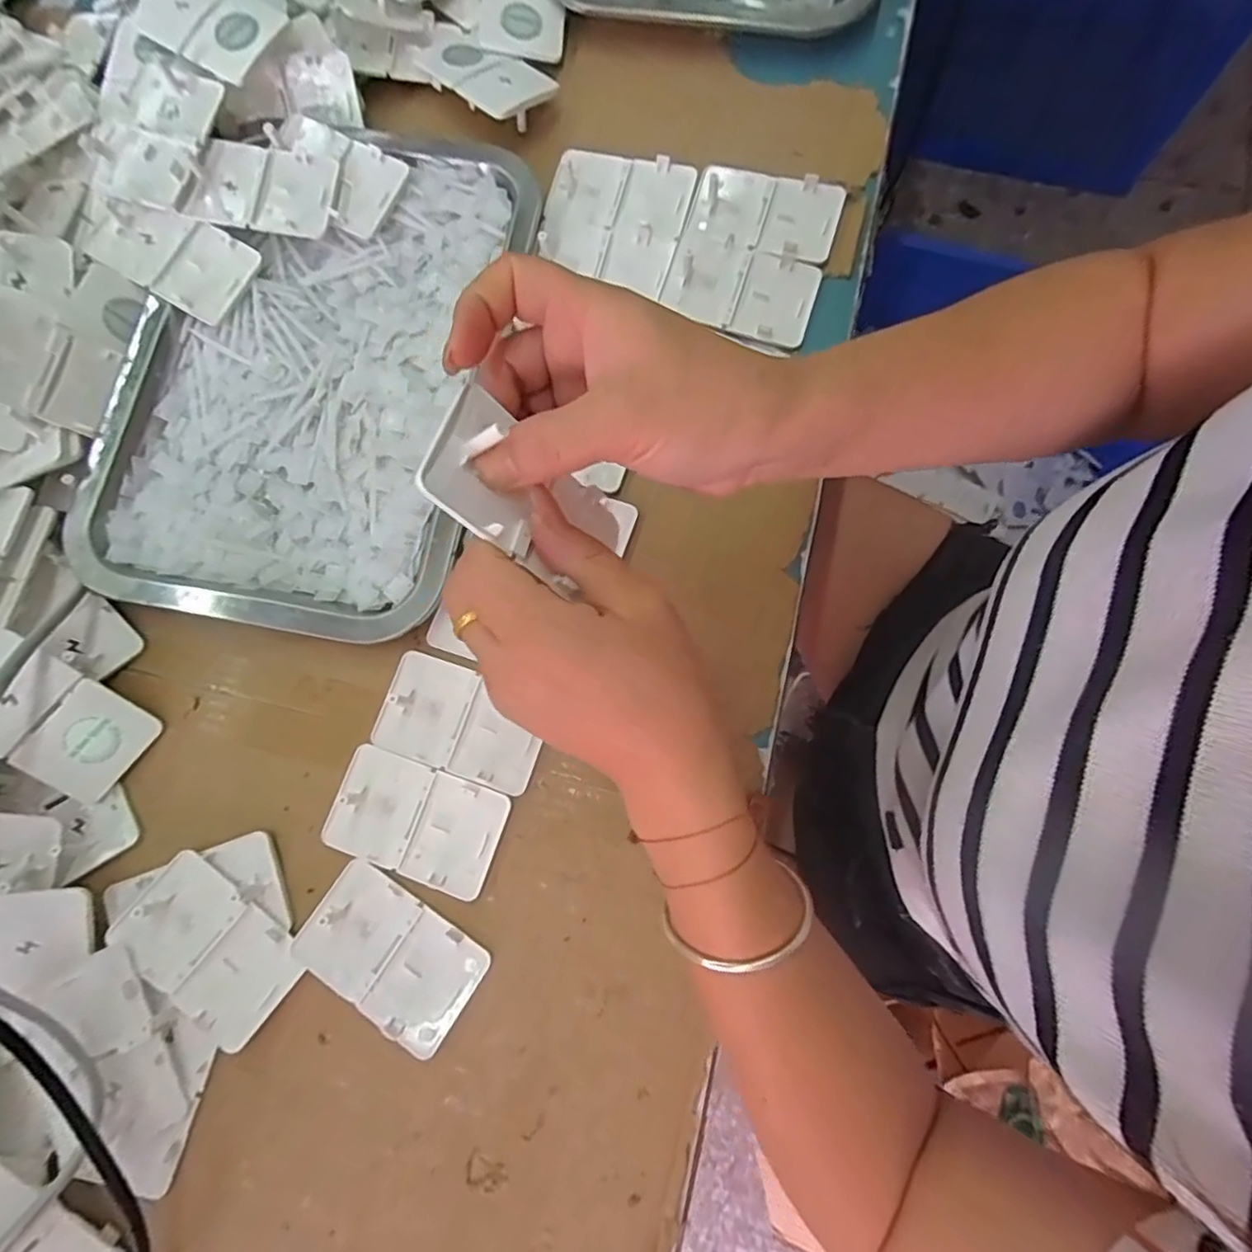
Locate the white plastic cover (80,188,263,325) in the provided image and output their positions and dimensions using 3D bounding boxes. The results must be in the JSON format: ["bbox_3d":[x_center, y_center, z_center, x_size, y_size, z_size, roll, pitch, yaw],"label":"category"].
[{"bbox_3d":[-0.269,-0.219,0.359,0.094,0.008,0.050,27,87,-6],"label":"white plastic cover"}]

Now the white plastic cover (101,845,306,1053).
[{"bbox_3d":[-0.201,0.155,0.298,0.086,0.012,0.052,37,82,8],"label":"white plastic cover"}]

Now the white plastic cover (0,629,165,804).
[{"bbox_3d":[-0.291,0.047,0.311,0.086,0.008,0.052,41,77,-18],"label":"white plastic cover"}]

